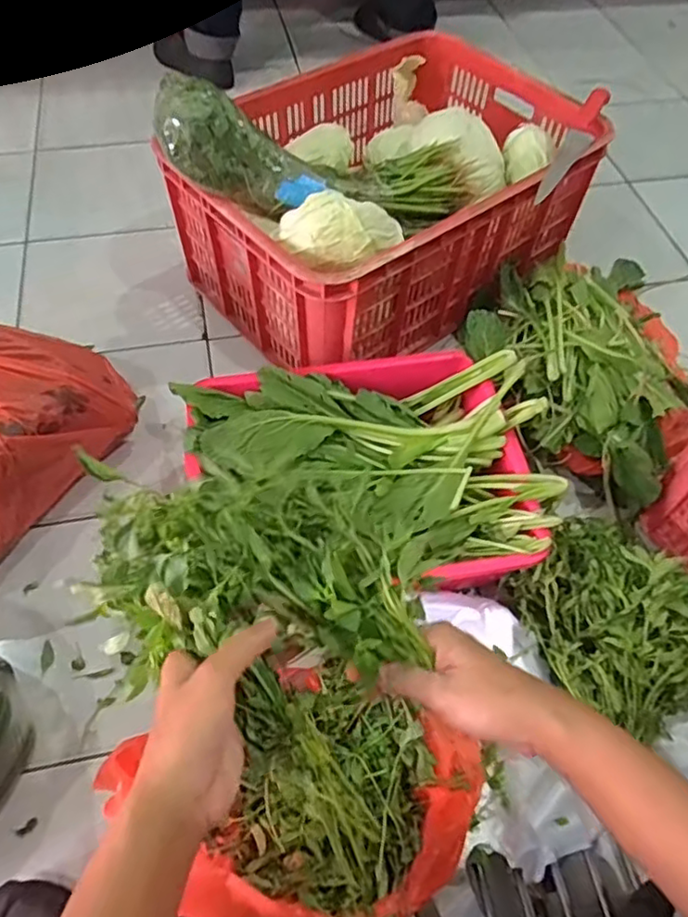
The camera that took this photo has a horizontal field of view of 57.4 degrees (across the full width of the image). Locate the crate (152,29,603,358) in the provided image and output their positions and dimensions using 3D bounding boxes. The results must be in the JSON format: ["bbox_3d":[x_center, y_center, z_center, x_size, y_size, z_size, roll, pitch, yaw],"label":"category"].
[{"bbox_3d":[0.063,-0.451,1.014,0.619,0.297,0.448,-36,65,-23],"label":"crate"}]

